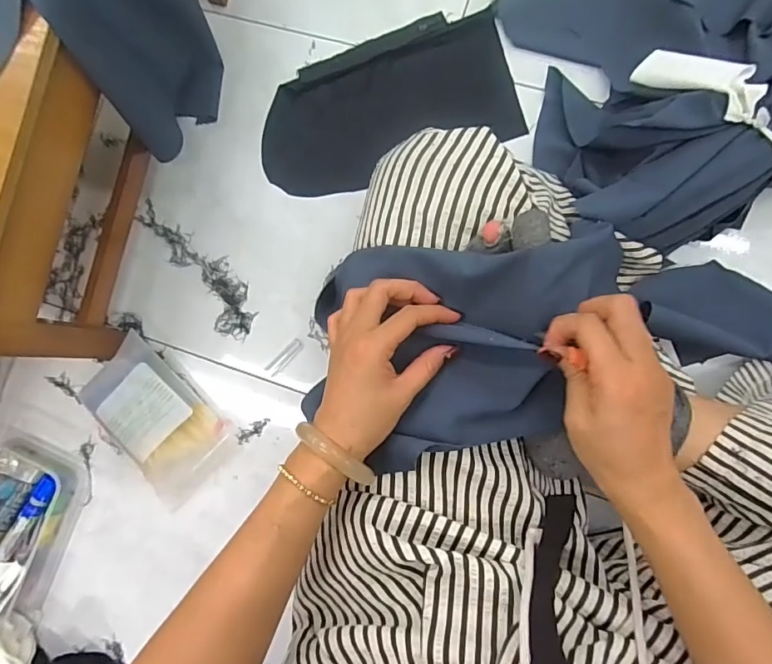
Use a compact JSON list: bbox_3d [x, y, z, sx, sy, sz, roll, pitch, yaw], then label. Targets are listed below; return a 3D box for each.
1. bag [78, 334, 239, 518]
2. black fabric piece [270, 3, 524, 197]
[{"bbox_3d":[-0.263,0.099,0.546,0.170,0.028,0.112,44,93,8],"label":"bag"},{"bbox_3d":[-0.003,-0.259,0.552,0.288,0.015,0.155,-15,92,7],"label":"black fabric piece"}]

